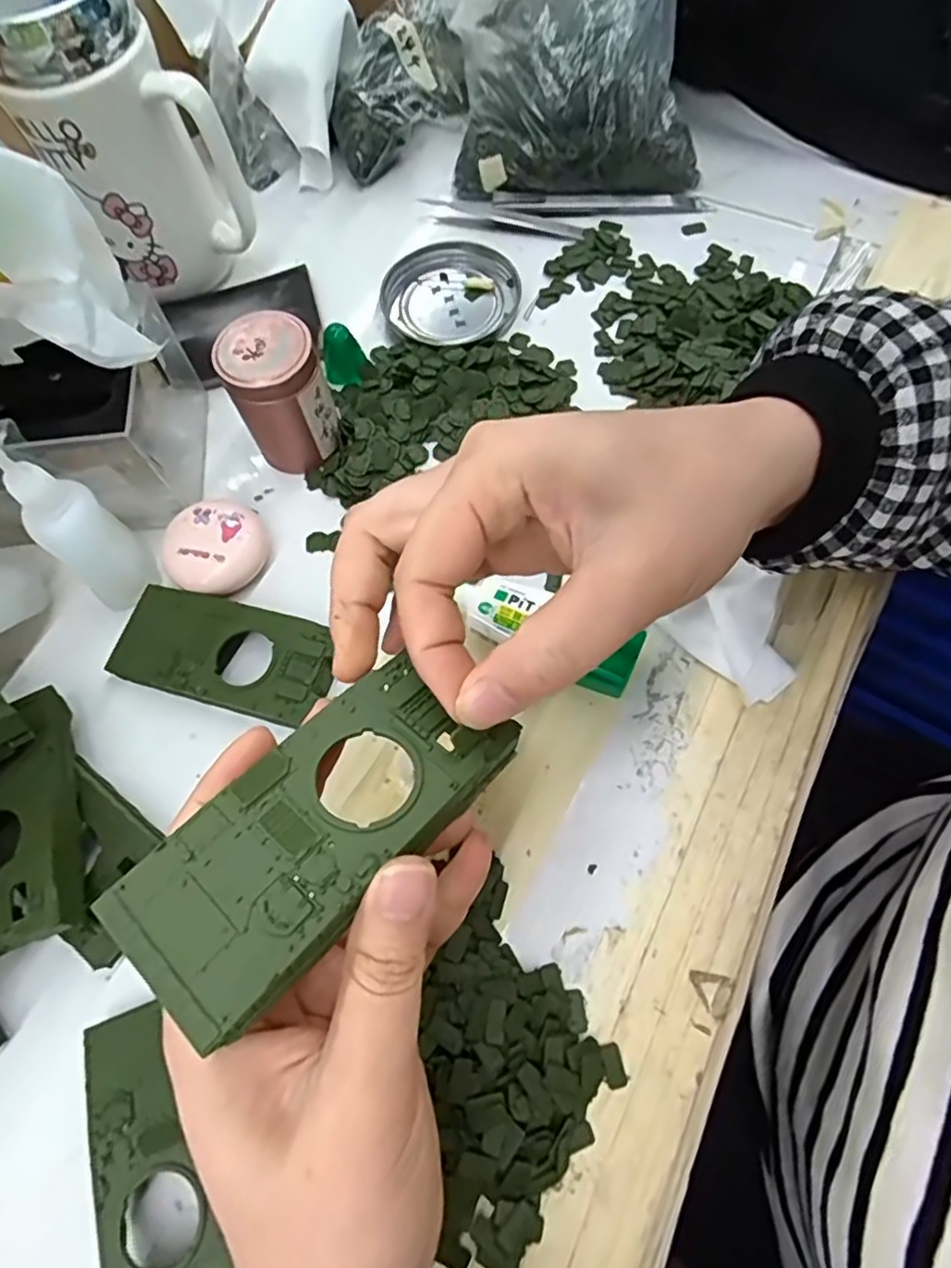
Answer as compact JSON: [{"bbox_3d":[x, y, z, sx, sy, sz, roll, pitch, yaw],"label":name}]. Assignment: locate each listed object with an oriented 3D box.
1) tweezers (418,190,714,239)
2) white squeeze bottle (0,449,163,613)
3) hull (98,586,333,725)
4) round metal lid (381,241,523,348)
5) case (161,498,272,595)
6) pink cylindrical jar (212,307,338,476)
[{"bbox_3d":[0.055,-0.262,0.397,0.172,0.011,0.032,1,69,3],"label":"tweezers"},{"bbox_3d":[-0.172,-0.048,0.272,0.034,0.107,0.030,40,75,15],"label":"white squeeze bottle"},{"bbox_3d":[-0.112,0.010,0.293,0.104,0.022,0.047,16,71,8],"label":"hull"},{"bbox_3d":[-0.013,-0.200,0.379,0.077,0.010,0.073,-1,69,2],"label":"round metal lid"},{"bbox_3d":[-0.123,-0.040,0.312,0.043,0.024,0.047,-1,69,2],"label":"case"},{"bbox_3d":[-0.094,-0.116,0.318,0.043,0.061,0.042,-1,69,2],"label":"pink cylindrical jar"}]

